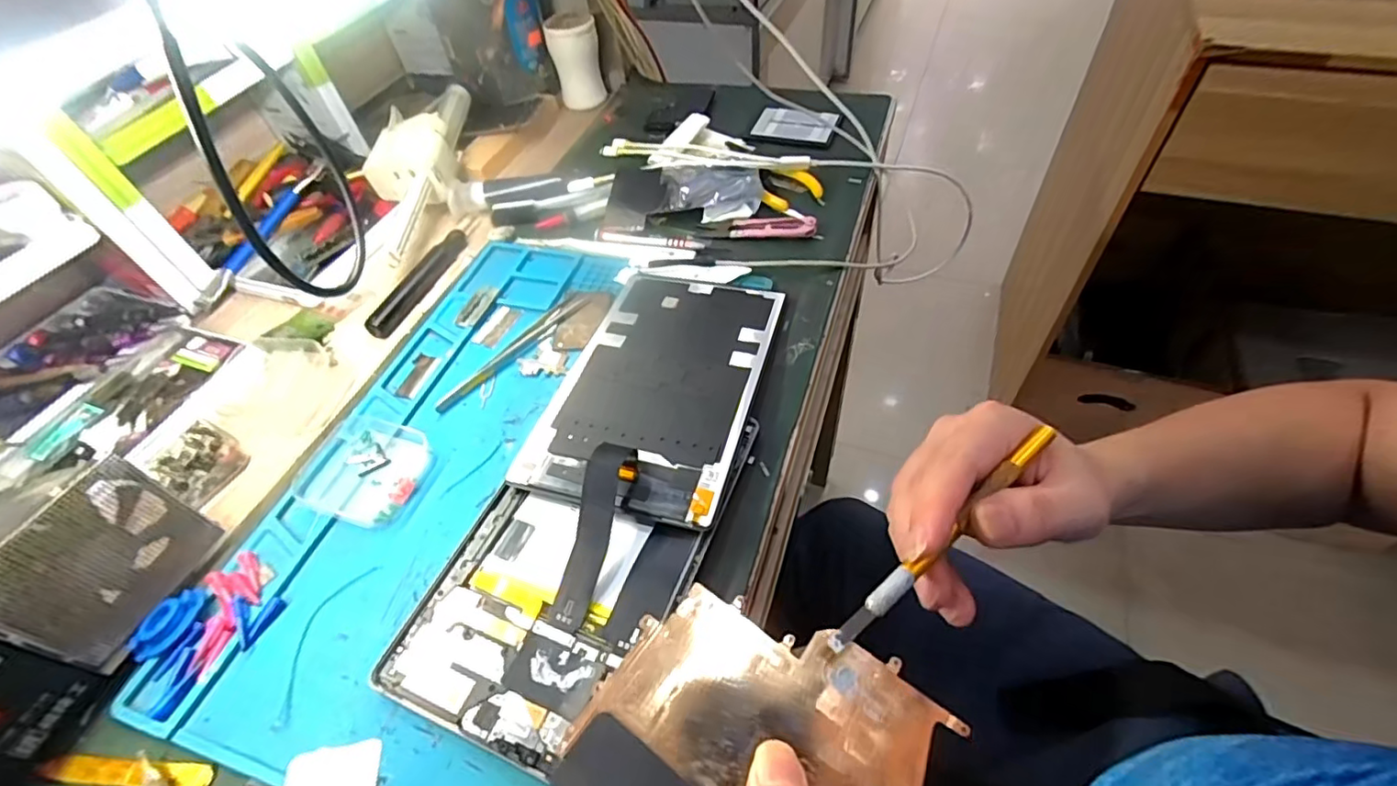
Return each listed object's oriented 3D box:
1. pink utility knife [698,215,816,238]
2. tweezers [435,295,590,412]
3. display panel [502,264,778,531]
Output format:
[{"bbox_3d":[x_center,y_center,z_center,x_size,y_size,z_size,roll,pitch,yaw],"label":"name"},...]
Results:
[{"bbox_3d":[0.048,-0.142,0.492,0.096,0.009,0.023,7,52,10],"label":"pink utility knife"},{"bbox_3d":[-0.130,-0.031,0.418,0.012,0.004,0.133,32,60,27],"label":"tweezers"},{"bbox_3d":[-0.025,-0.012,0.384,0.125,0.005,0.199,10,50,14],"label":"display panel"}]

